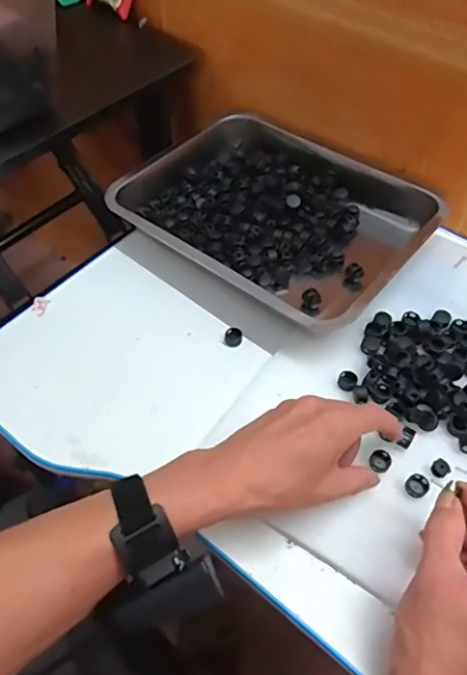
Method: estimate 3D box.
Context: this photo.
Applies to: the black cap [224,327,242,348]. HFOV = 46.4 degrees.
[{"bbox_3d":[0.000,-0.001,0.527,0.017,0.007,0.019,2,54,1],"label":"black cap"}]

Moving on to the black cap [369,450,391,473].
[{"bbox_3d":[0.120,0.100,0.445,0.017,0.007,0.017,1,54,-1],"label":"black cap"}]

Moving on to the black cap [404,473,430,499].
[{"bbox_3d":[0.146,0.119,0.434,0.019,0.005,0.017,-37,62,-25],"label":"black cap"}]

